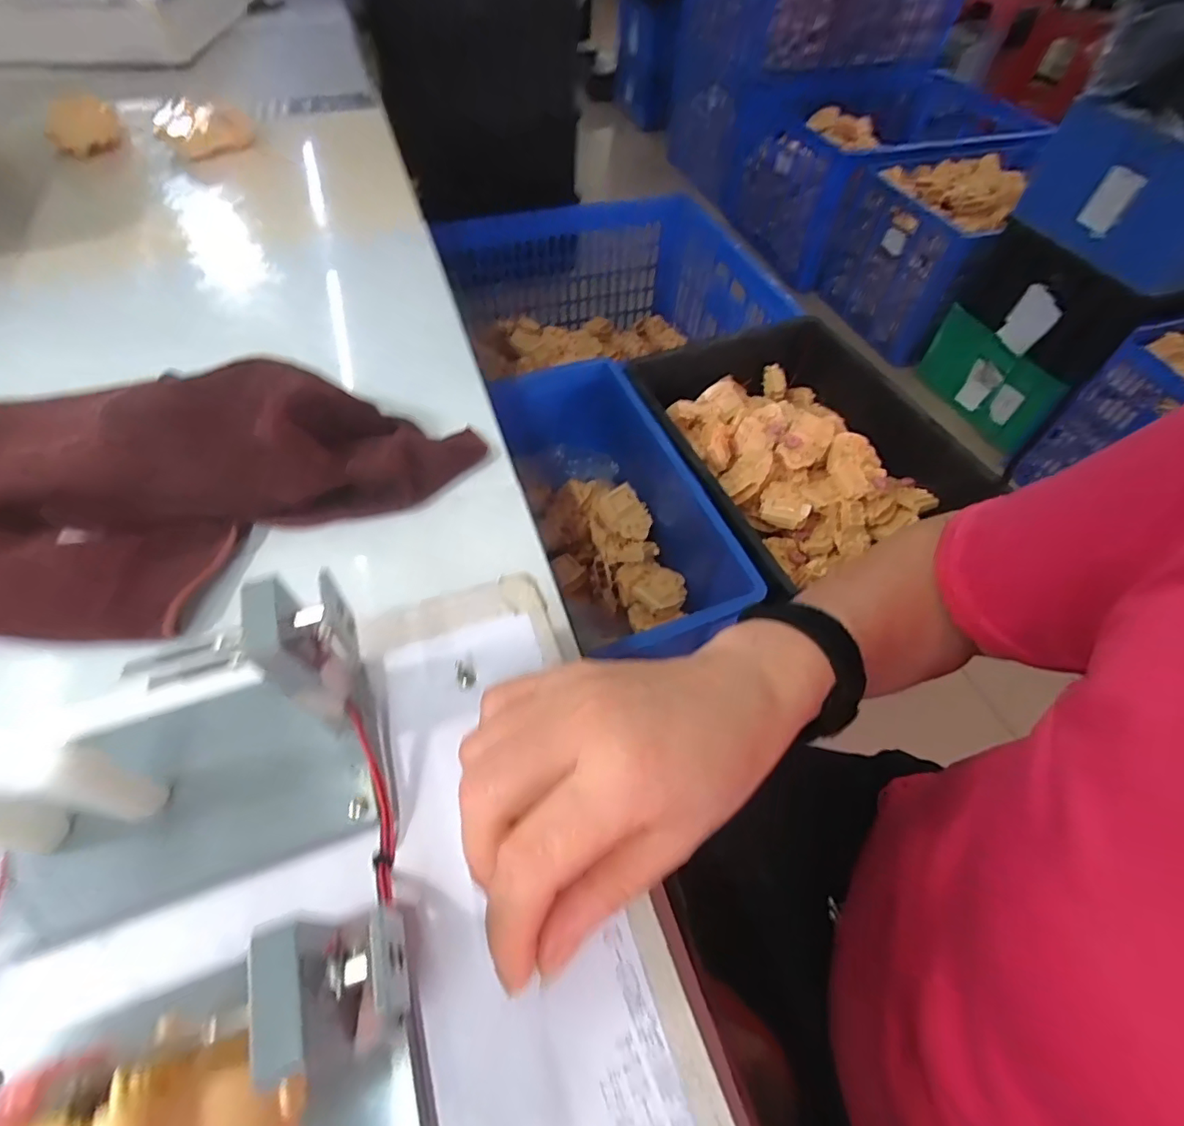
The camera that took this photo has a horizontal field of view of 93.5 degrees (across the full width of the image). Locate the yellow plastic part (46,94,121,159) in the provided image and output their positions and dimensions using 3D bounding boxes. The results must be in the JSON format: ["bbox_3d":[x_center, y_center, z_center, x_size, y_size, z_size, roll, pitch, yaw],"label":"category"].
[{"bbox_3d":[-0.589,-0.503,0.645,0.078,0.050,0.014,-28,53,-3],"label":"yellow plastic part"}]

